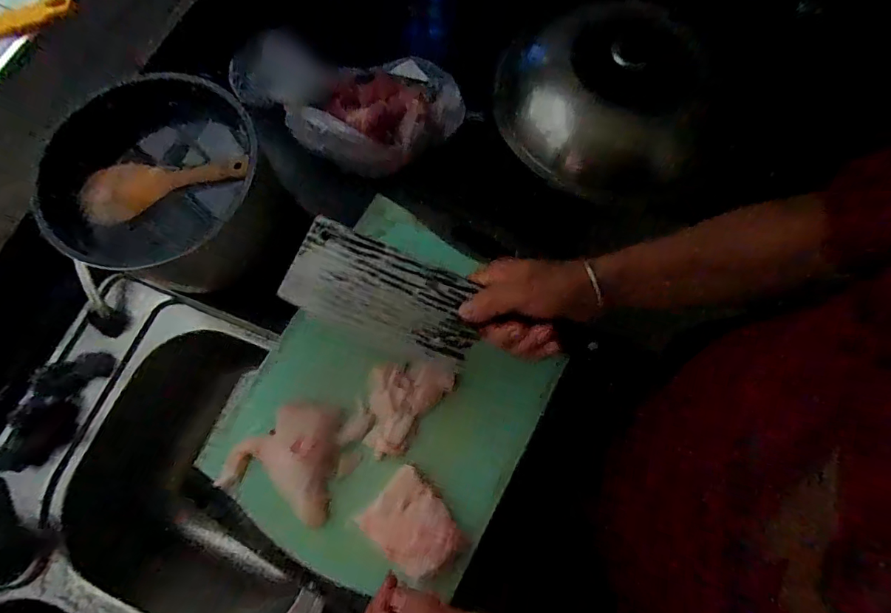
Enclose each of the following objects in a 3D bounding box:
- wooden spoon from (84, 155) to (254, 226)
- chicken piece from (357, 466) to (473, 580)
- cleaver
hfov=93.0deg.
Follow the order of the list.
[{"bbox_3d":[-0.294,-0.129,0.448,0.179,0.028,0.065,-11,72,-1],"label":"wooden spoon"},{"bbox_3d":[-0.030,0.215,0.415,0.091,0.020,0.071,39,77,13],"label":"chicken piece"},{"bbox_3d":[-0.006,0.003,0.381,0.275,0.014,0.086,19,74,3],"label":"cleaver"}]

